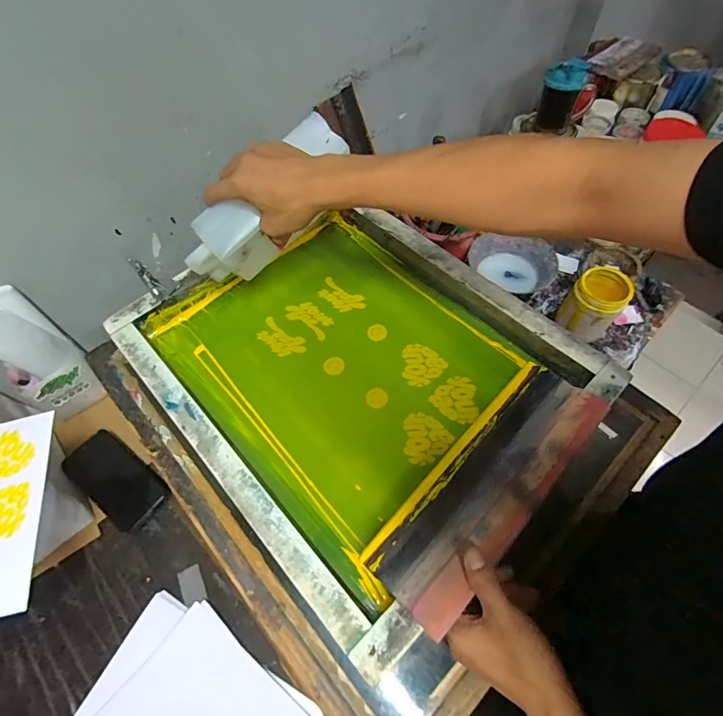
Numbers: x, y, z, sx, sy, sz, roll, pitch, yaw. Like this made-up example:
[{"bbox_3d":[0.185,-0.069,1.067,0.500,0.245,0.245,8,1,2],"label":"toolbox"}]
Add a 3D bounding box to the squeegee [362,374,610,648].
[{"bbox_3d":[0.130,0.116,0.389,0.275,0.016,0.076,-41,64,-20],"label":"squeegee"}]

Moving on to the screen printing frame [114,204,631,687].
[{"bbox_3d":[-0.011,0.000,0.504,0.393,0.060,0.481,-39,63,-20],"label":"screen printing frame"}]

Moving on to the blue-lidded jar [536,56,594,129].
[{"bbox_3d":[0.383,-0.508,0.782,0.071,0.093,0.078,-1,59,2],"label":"blue-lidded jar"}]

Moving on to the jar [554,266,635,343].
[{"bbox_3d":[0.385,-0.086,0.693,0.081,0.112,0.085,-1,59,2],"label":"jar"}]

